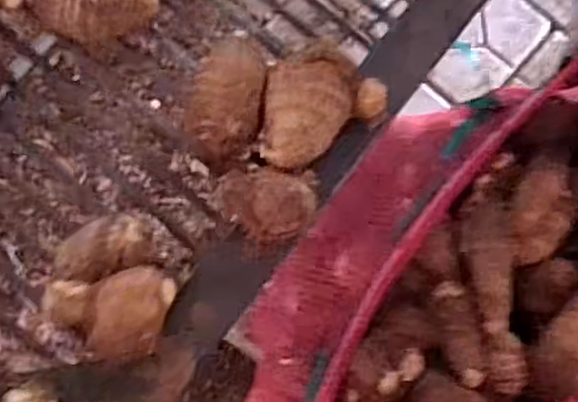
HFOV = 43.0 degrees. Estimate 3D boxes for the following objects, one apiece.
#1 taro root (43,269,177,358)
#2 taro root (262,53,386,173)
[{"bbox_3d":[-0.089,0.060,0.381,0.063,0.054,0.040,-7,77,-3],"label":"taro root"},{"bbox_3d":[0.019,-0.046,0.409,0.068,0.048,0.067,4,76,0],"label":"taro root"}]

